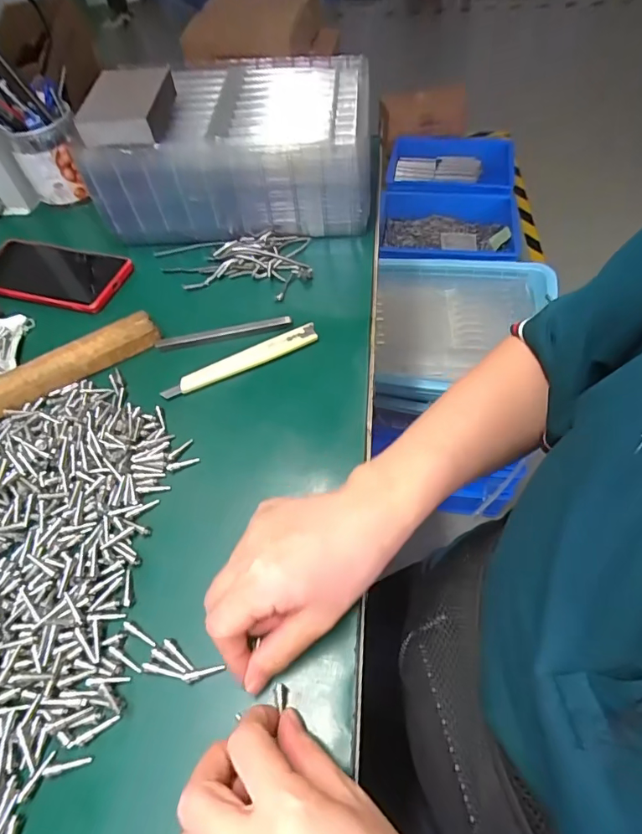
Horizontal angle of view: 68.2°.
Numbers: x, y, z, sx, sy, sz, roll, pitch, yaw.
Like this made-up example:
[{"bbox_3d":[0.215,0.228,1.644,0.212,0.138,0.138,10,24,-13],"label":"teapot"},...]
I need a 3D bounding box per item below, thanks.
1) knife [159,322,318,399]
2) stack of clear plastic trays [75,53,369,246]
[{"bbox_3d":[-0.068,-0.048,0.412,0.140,0.012,0.016,-23,56,-12],"label":"knife"},{"bbox_3d":[-0.087,-0.283,0.514,0.269,0.124,0.169,2,55,6],"label":"stack of clear plastic trays"}]

